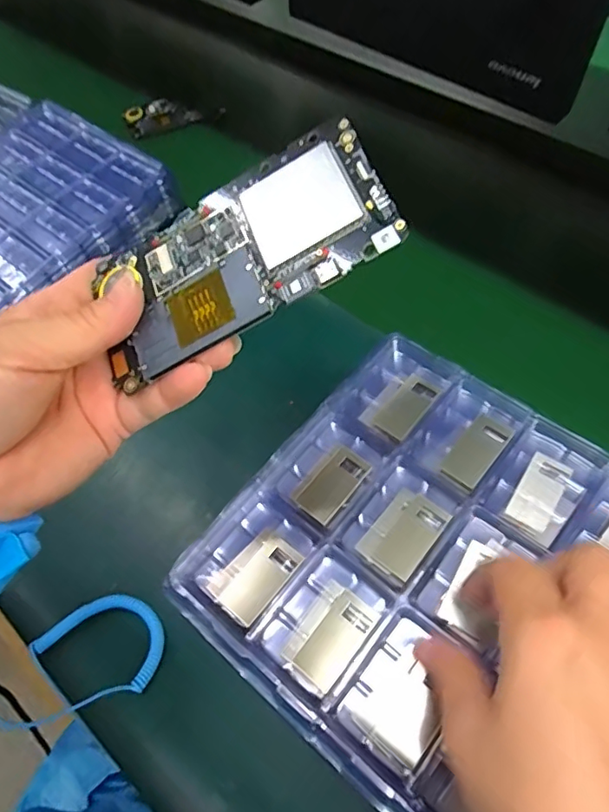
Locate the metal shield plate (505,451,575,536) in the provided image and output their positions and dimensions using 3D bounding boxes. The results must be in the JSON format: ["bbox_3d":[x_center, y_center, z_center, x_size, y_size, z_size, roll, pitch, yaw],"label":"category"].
[{"bbox_3d":[0.128,0.046,0.298,0.021,0.004,0.043,30,65,19],"label":"metal shield plate"}]

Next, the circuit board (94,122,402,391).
[{"bbox_3d":[-0.027,-0.059,0.214,0.122,0.006,0.064,-27,66,11],"label":"circuit board"}]

